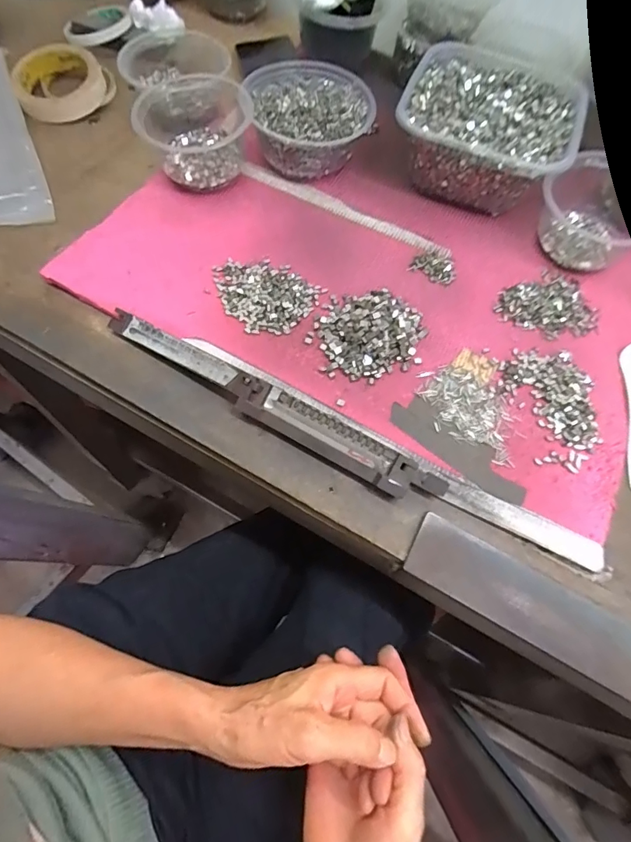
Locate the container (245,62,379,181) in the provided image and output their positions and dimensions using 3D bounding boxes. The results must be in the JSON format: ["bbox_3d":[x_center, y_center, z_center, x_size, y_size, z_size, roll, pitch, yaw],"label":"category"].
[{"bbox_3d":[-0.005,-0.320,0.483,0.124,0.055,0.121,2,64,-4],"label":"container"}]

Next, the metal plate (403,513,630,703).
[{"bbox_3d":[0.183,0.147,0.323,0.246,0.009,0.047,29,65,9],"label":"metal plate"}]

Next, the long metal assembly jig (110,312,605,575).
[{"bbox_3d":[0.017,0.013,0.361,0.426,0.018,0.032,27,65,8],"label":"long metal assembly jig"}]

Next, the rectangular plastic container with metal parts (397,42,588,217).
[{"bbox_3d":[0.179,-0.310,0.487,0.175,0.066,0.175,18,66,4],"label":"rectangular plastic container with metal parts"}]

